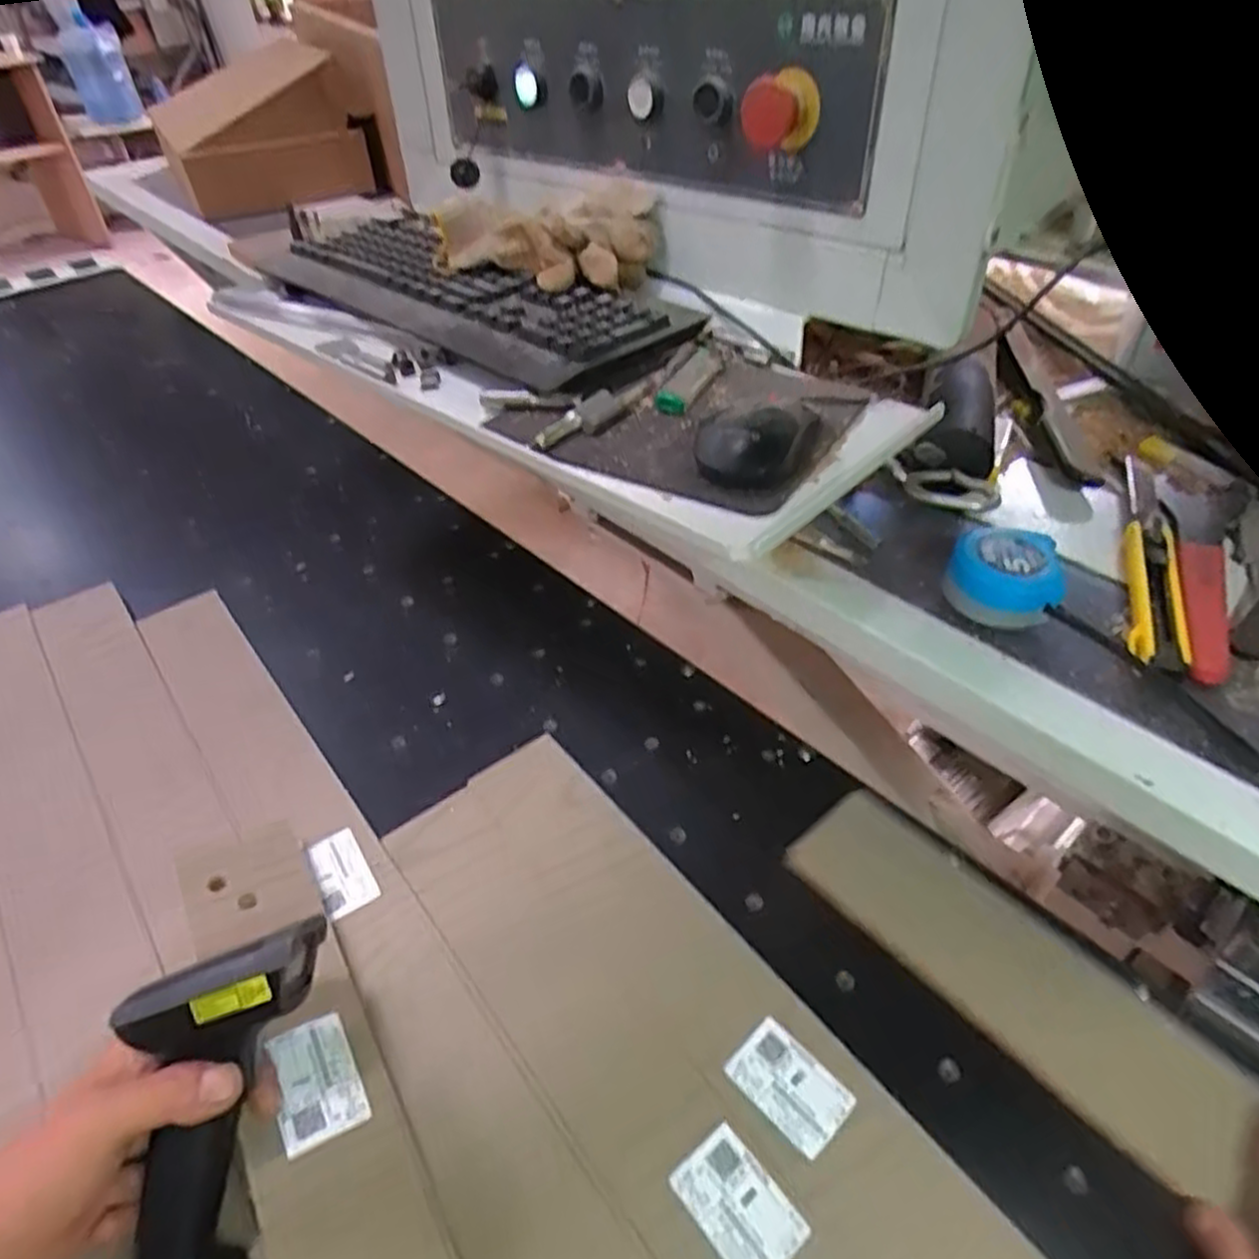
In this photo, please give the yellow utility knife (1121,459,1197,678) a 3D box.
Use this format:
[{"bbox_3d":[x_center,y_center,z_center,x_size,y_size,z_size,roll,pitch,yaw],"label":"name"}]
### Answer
[{"bbox_3d":[0.357,-0.053,0.541,0.032,0.014,0.212,15,45,16],"label":"yellow utility knife"}]

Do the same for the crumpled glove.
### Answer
[{"bbox_3d":[-0.071,-0.343,0.686,0.197,0.061,0.095,22,47,23],"label":"crumpled glove"}]

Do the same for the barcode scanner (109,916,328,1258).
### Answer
[{"bbox_3d":[-0.197,0.219,0.378,0.067,0.157,0.073,6,-1,7],"label":"barcode scanner"}]

